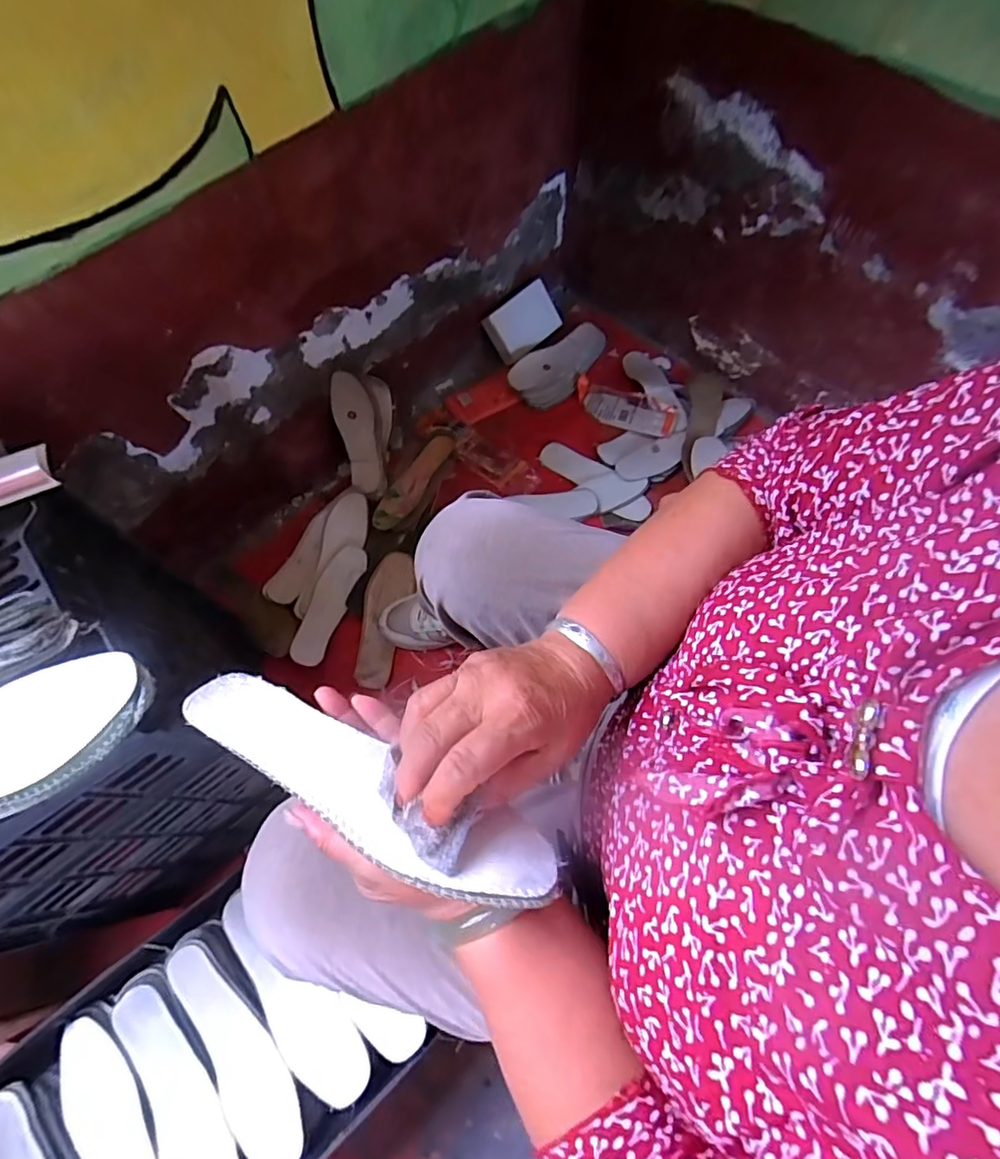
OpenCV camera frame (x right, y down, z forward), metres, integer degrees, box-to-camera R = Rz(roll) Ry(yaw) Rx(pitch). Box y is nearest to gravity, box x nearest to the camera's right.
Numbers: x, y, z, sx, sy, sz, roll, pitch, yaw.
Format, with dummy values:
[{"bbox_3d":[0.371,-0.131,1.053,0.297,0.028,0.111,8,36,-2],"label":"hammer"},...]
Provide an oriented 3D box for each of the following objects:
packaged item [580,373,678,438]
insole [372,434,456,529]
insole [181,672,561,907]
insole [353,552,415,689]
[{"bbox_3d":[0.245,-0.342,1.076,0.209,0.029,0.088,24,69,12],"label":"packaged item"},{"bbox_3d":[-0.154,-0.184,0.996,0.068,0.019,0.227,28,70,14],"label":"insole"},{"bbox_3d":[-0.076,0.115,0.305,0.227,0.006,0.061,25,26,9],"label":"insole"},{"bbox_3d":[-0.193,0.060,0.896,0.075,0.017,0.232,14,65,-2],"label":"insole"}]

